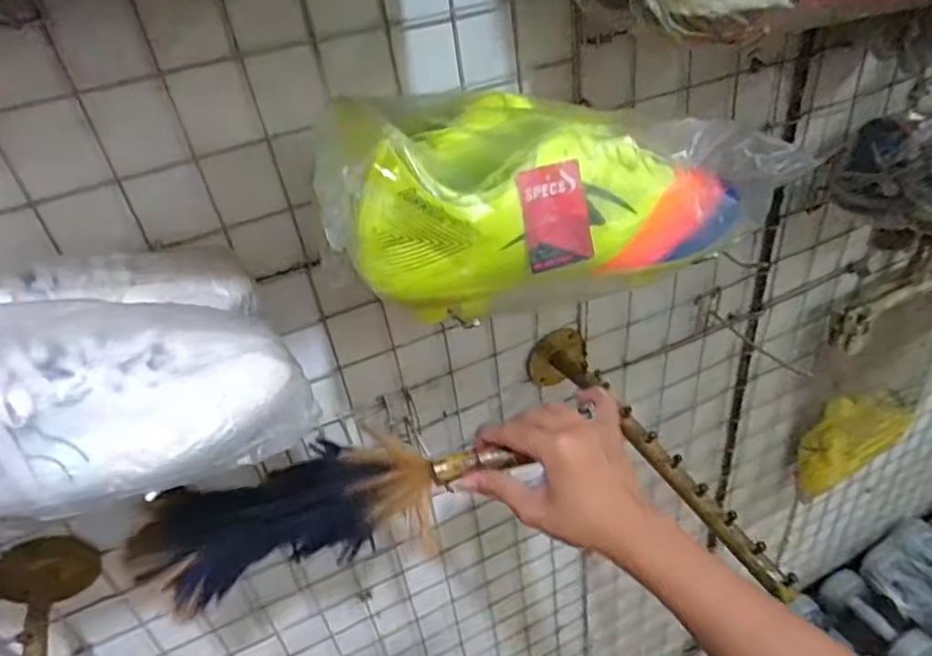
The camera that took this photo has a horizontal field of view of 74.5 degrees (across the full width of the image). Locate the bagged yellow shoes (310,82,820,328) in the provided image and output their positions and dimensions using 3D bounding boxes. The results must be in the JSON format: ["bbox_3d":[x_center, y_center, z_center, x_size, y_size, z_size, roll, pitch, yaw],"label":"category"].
[{"bbox_3d":[0.052,-0.095,0.375,0.269,0.106,0.124,-14,36,-9],"label":"bagged yellow shoes"}]

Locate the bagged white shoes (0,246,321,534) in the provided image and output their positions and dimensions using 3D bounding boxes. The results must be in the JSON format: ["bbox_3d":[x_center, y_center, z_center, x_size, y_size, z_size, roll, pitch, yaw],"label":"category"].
[{"bbox_3d":[-0.220,0.016,0.316,0.236,0.106,0.143,-17,36,-13],"label":"bagged white shoes"}]

